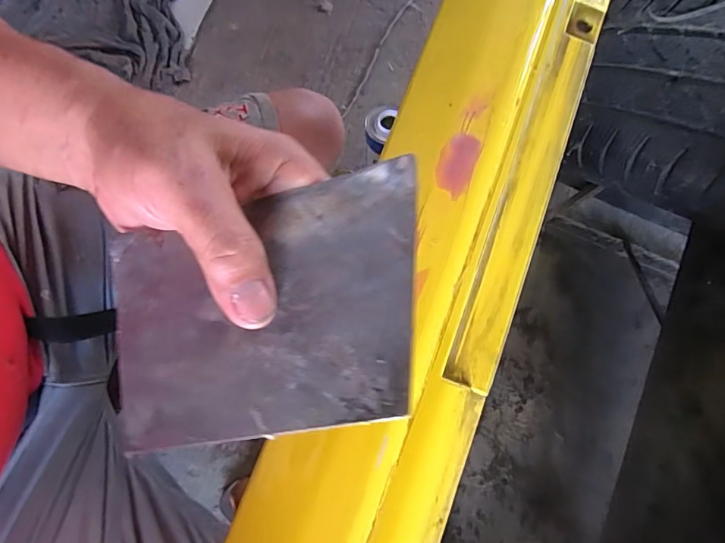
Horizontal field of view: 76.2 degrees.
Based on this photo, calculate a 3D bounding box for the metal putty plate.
[{"bbox_3d":[-0.043,0.015,0.184,0.133,0.004,0.096,-11,69,13],"label":"metal putty plate"}]

